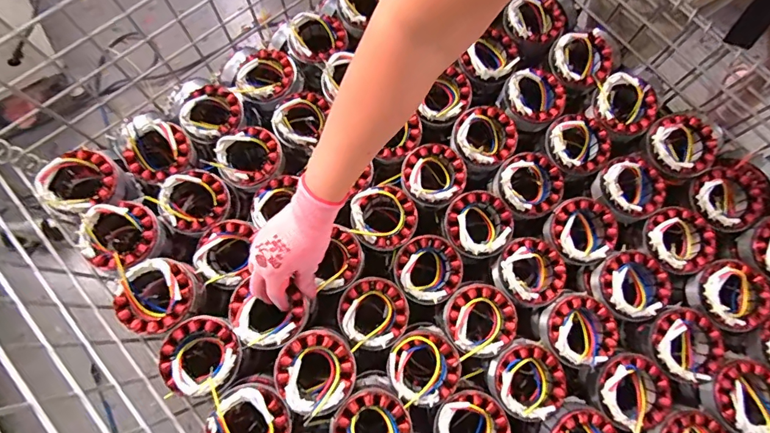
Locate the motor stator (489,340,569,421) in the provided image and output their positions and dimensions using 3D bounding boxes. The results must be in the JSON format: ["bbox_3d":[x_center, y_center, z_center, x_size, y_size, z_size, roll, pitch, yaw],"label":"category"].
[{"bbox_3d":[0.173,0.197,0.525,0.086,0.051,0.082,0,75,0],"label":"motor stator"}]

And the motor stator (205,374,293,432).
[{"bbox_3d":[-0.145,0.227,0.475,0.086,0.059,0.090,4,75,2],"label":"motor stator"}]

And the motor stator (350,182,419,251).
[{"bbox_3d":[-0.001,0.000,0.572,0.087,0.030,0.083,0,75,0],"label":"motor stator"}]

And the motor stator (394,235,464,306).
[{"bbox_3d":[0.055,0.070,0.567,0.085,0.046,0.083,0,75,0],"label":"motor stator"}]

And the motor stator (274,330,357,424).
[{"bbox_3d":[-0.076,0.173,0.484,0.085,0.051,0.083,0,75,0],"label":"motor stator"}]

